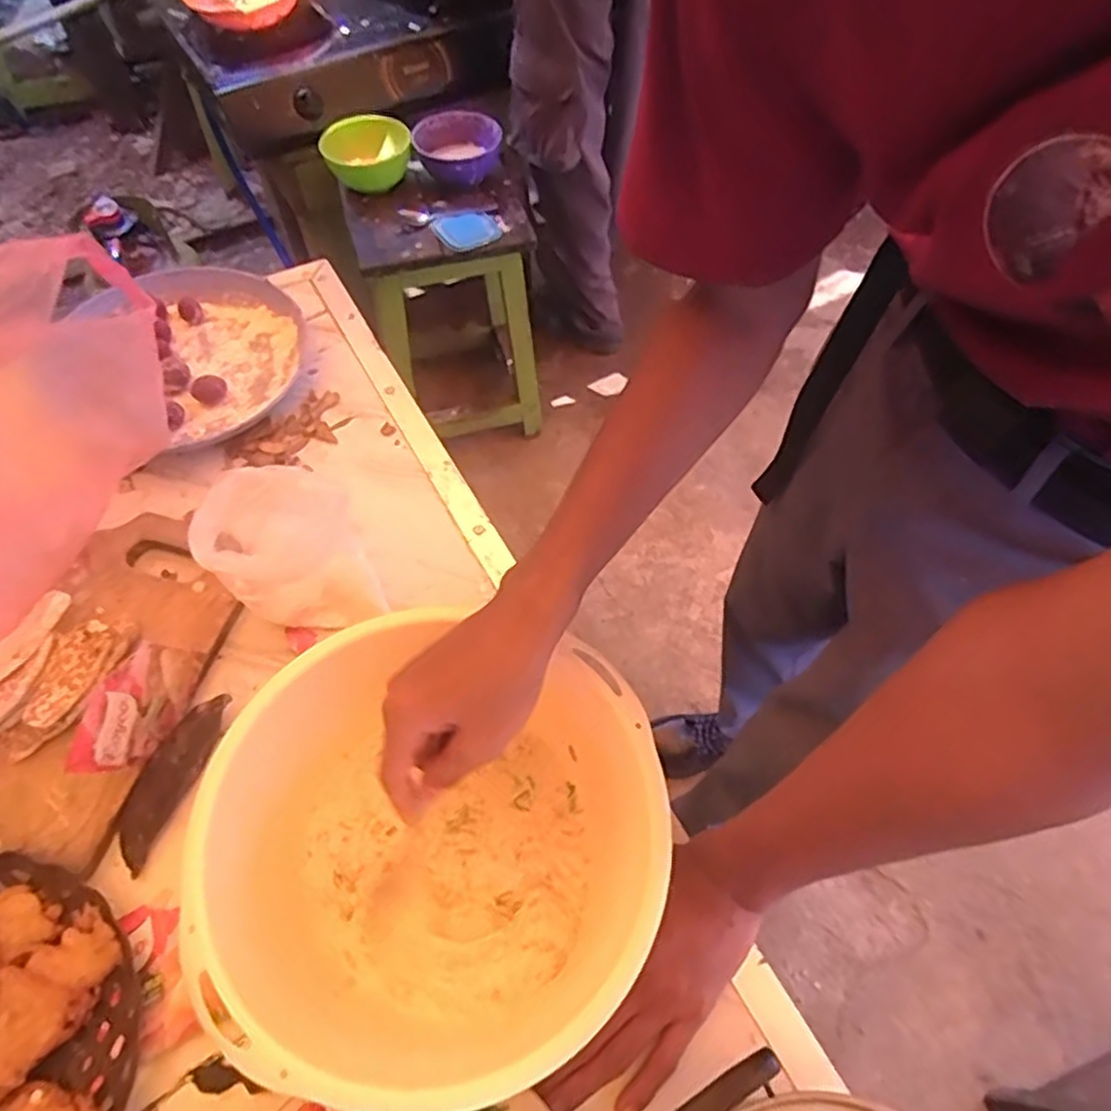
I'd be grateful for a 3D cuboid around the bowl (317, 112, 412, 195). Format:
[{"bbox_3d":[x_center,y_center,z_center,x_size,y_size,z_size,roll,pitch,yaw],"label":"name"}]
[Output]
[{"bbox_3d":[-0.327,-0.707,1.252,0.146,0.082,0.149,1,58,-1],"label":"bowl"}]

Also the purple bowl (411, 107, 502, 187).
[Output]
[{"bbox_3d":[-0.177,-0.733,1.294,0.154,0.067,0.173,3,58,0],"label":"purple bowl"}]

